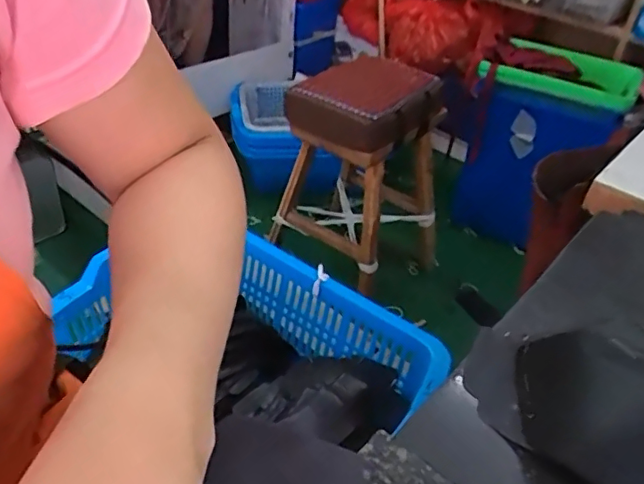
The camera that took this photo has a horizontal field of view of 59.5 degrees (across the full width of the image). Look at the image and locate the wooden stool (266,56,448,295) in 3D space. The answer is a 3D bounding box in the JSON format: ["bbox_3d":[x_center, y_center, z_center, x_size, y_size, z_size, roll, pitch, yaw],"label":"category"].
[{"bbox_3d":[0.136,-0.171,1.447,0.301,0.496,0.415,26,41,25],"label":"wooden stool"}]

